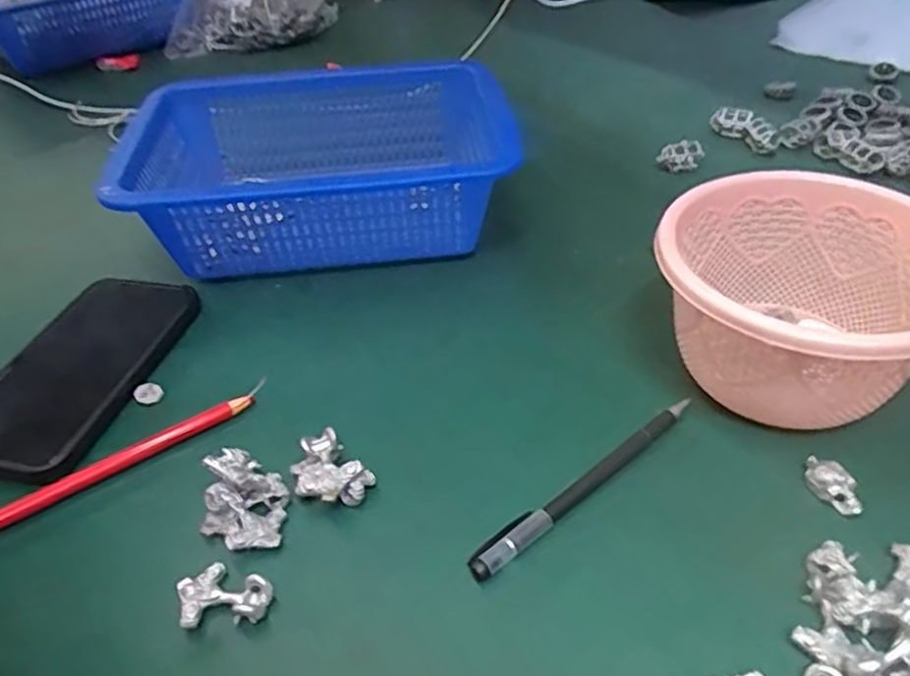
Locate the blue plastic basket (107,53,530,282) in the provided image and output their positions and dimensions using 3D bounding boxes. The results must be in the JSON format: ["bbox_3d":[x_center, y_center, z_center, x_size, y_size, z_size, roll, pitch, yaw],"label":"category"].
[{"bbox_3d":[-0.089,-0.117,0.516,0.266,0.100,0.184,-14,41,-9],"label":"blue plastic basket"}]

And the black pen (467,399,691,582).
[{"bbox_3d":[0.065,0.071,0.351,0.149,0.009,0.012,-32,47,-27],"label":"black pen"}]

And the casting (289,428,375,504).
[{"bbox_3d":[-0.063,0.068,0.352,0.036,0.024,0.029,29,51,33],"label":"casting"}]

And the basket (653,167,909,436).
[{"bbox_3d":[0.187,-0.018,0.377,0.133,0.079,0.142,-3,41,3],"label":"basket"}]

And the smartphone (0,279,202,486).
[{"bbox_3d":[-0.218,0.016,0.415,0.078,0.015,0.154,9,44,13],"label":"smartphone"}]

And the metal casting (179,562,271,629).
[{"bbox_3d":[-0.100,0.112,0.311,0.038,0.012,0.029,-9,41,-5],"label":"metal casting"}]

